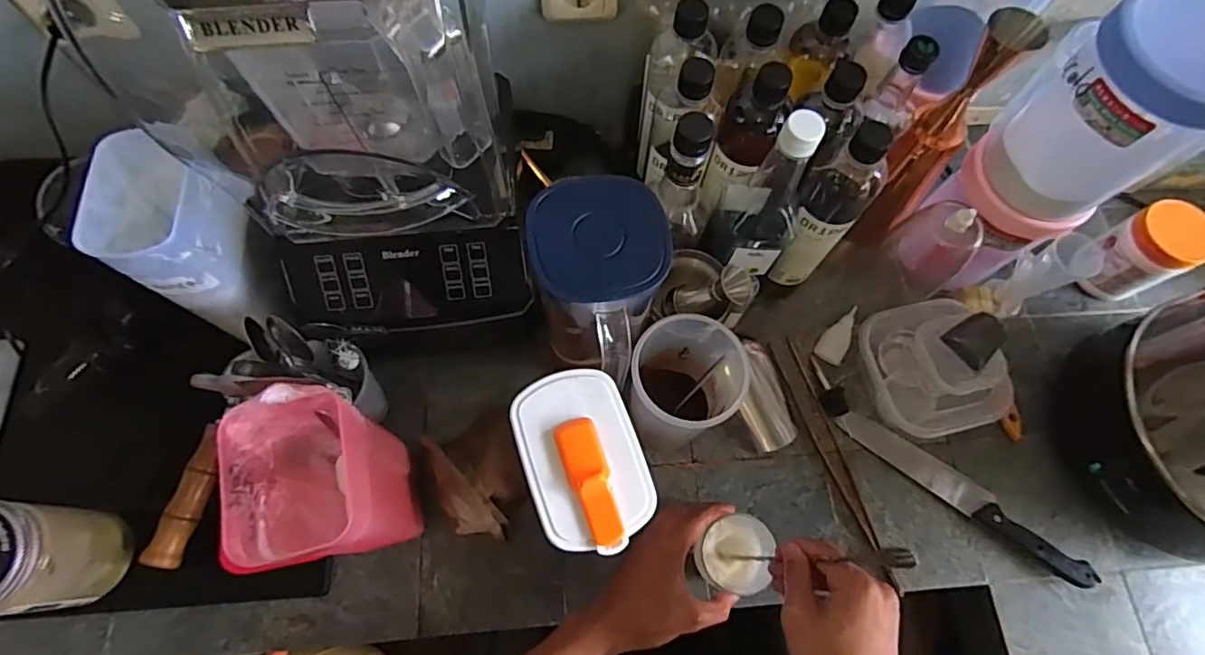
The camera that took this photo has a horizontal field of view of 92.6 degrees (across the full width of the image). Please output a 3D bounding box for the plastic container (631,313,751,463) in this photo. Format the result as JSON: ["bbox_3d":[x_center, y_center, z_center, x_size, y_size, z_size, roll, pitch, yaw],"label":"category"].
[{"bbox_3d":[0.079,0.062,0.588,0.111,0.180,0.101,1,69,-2],"label":"plastic container"}]

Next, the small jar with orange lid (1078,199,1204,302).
[{"bbox_3d":[0.643,-0.089,0.686,0.078,0.111,0.077,1,69,-2],"label":"small jar with orange lid"}]

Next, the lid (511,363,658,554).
[{"bbox_3d":[-0.014,0.091,0.406,0.081,0.015,0.126,-19,71,-9],"label":"lid"}]

